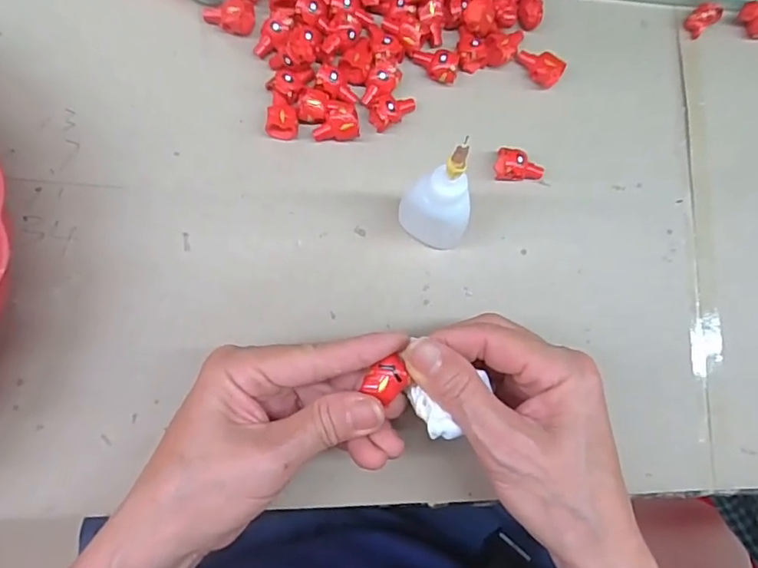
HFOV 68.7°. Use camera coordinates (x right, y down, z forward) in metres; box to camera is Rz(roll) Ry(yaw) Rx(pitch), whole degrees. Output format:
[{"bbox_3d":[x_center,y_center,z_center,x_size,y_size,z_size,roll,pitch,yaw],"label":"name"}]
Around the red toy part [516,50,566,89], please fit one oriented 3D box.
[{"bbox_3d":[0.091,-0.124,0.316,0.026,0.014,0.019,45,81,1],"label":"red toy part"}]

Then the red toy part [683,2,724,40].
[{"bbox_3d":[0.194,-0.159,0.329,0.019,0.012,0.014,-41,89,-9],"label":"red toy part"}]

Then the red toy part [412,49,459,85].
[{"bbox_3d":[0.032,-0.123,0.309,0.027,0.013,0.014,20,82,-3],"label":"red toy part"}]

